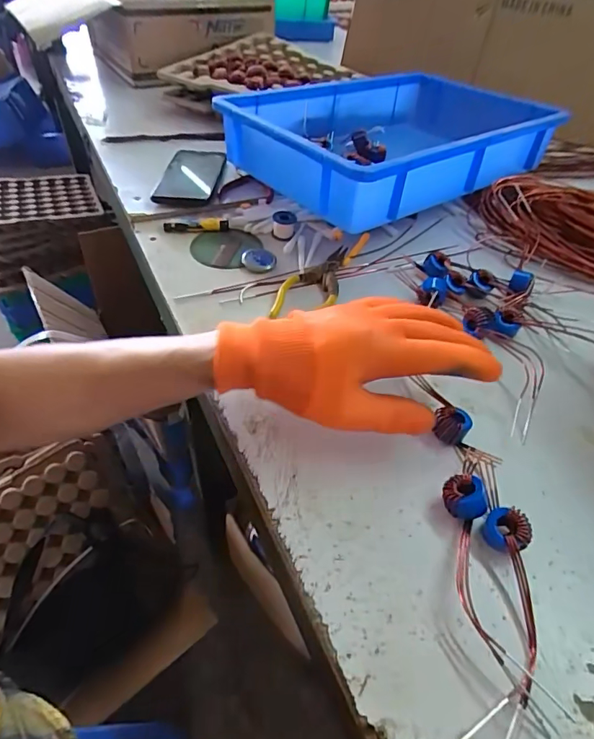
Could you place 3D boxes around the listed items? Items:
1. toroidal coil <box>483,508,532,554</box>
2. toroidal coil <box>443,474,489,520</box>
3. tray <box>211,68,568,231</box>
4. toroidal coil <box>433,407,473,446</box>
[{"bbox_3d":[0.144,0.111,0.315,0.021,0.026,0.028,-30,57,-28],"label":"toroidal coil"},{"bbox_3d":[0.120,0.093,0.331,0.031,0.027,0.025,32,53,22],"label":"toroidal coil"},{"bbox_3d":[0.142,-0.333,0.663,0.444,0.110,0.289,-30,57,-28],"label":"tray"},{"bbox_3d":[0.126,0.047,0.376,0.028,0.021,0.030,3,48,-3],"label":"toroidal coil"}]

